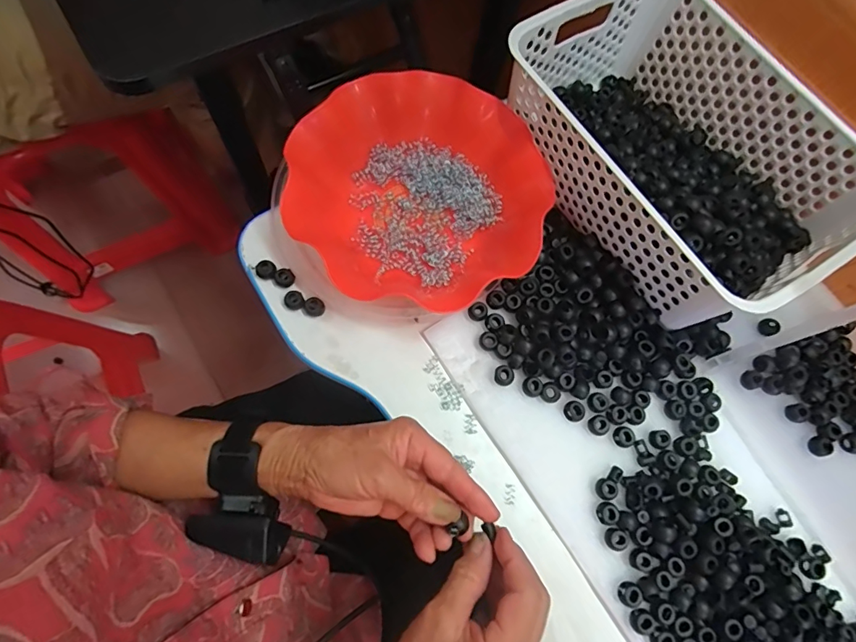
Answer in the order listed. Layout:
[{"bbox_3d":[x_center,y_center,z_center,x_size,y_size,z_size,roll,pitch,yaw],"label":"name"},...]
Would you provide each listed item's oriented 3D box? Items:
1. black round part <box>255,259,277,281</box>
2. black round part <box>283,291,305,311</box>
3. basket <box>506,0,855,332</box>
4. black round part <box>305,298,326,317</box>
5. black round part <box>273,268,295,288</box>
[{"bbox_3d":[-0.148,-0.047,0.421,0.018,0.006,0.017,2,73,-5],"label":"black round part"},{"bbox_3d":[-0.121,-0.019,0.416,0.017,0.010,0.020,-24,77,-12],"label":"black round part"},{"bbox_3d":[0.228,-0.157,0.430,0.204,0.110,0.305,-33,78,-9],"label":"basket"},{"bbox_3d":[-0.102,-0.012,0.417,0.017,0.012,0.019,-42,81,-15],"label":"black round part"},{"bbox_3d":[-0.131,-0.039,0.418,0.018,0.005,0.016,-29,78,-13],"label":"black round part"}]

